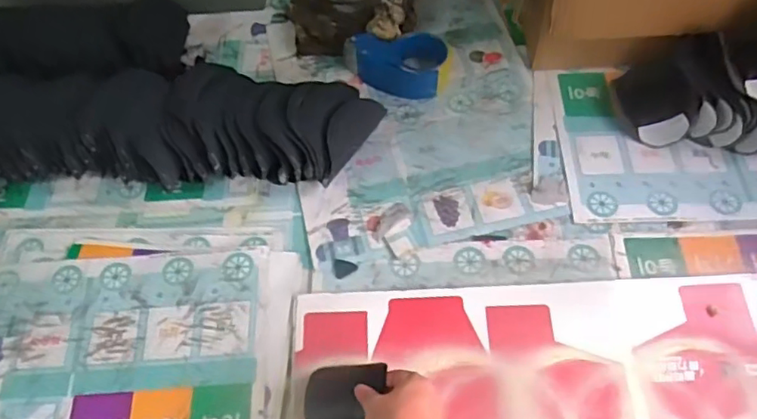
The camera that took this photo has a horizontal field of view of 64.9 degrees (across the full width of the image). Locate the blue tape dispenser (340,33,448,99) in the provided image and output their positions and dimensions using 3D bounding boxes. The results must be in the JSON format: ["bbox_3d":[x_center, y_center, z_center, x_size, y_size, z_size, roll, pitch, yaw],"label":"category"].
[{"bbox_3d":[0.026,-0.228,0.930,0.163,0.055,0.100,11,60,10],"label":"blue tape dispenser"}]

